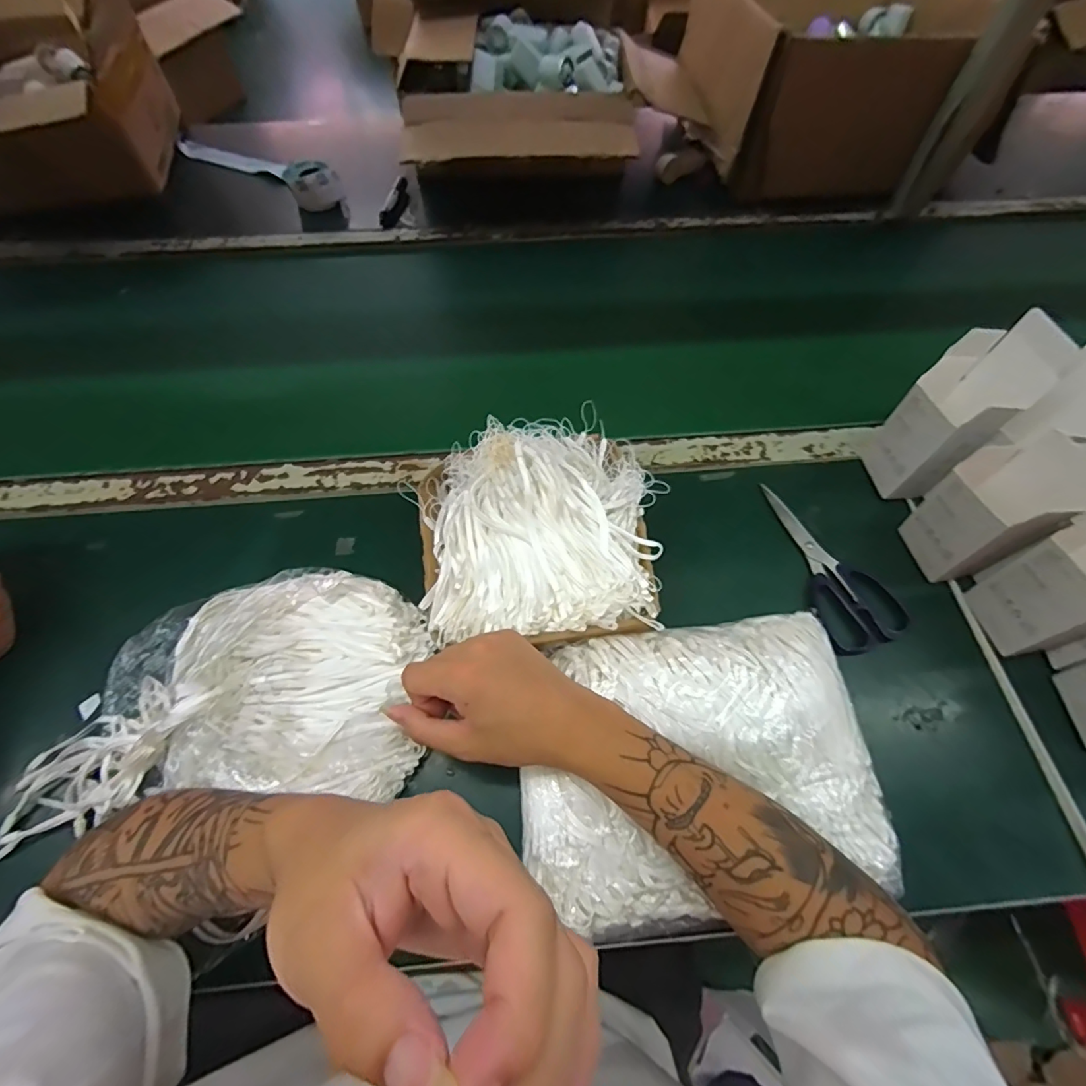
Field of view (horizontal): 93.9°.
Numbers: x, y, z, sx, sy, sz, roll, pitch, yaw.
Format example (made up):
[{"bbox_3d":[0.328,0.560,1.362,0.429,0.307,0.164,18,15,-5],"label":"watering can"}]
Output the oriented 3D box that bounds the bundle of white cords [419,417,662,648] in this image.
[{"bbox_3d":[-0.005,-0.022,0.442,0.204,0.066,0.198,0,61,0],"label":"bundle of white cords"}]

